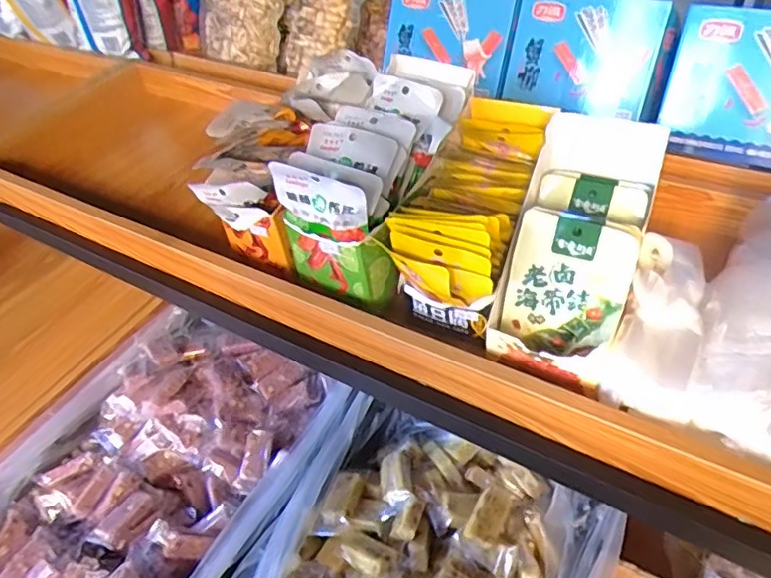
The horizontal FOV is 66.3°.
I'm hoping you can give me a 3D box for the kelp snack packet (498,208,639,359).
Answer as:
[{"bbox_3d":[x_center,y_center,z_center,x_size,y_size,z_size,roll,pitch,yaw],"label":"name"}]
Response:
[{"bbox_3d":[0.147,0.002,0.488,0.092,0.121,0.018,18,30,23],"label":"kelp snack packet"}]

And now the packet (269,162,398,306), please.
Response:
[{"bbox_3d":[-0.047,-0.047,0.551,0.109,0.140,0.040,10,39,16],"label":"packet"}]

